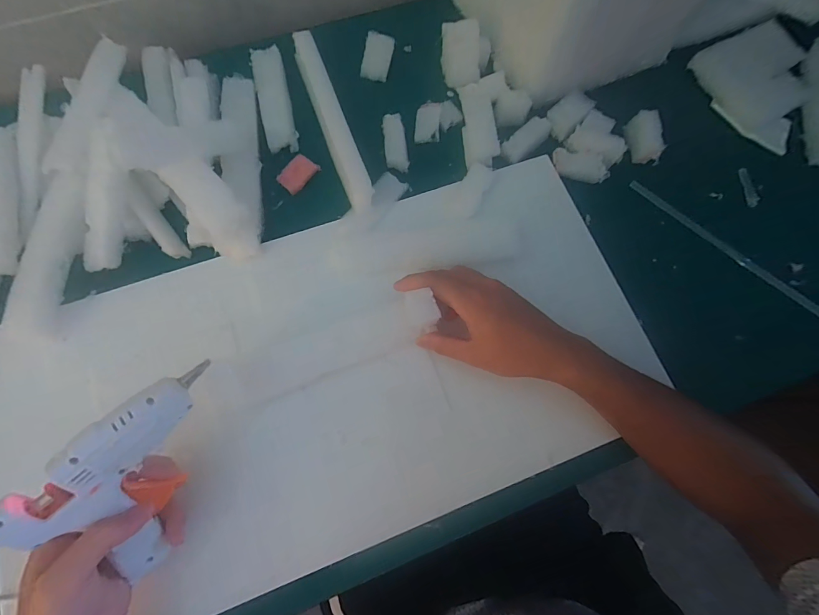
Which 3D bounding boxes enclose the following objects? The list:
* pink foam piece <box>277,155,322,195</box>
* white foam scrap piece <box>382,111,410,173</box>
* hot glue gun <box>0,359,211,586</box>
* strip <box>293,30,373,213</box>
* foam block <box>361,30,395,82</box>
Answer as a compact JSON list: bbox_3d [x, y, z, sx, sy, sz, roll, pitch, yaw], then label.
[{"bbox_3d":[-0.123,-0.148,0.396,0.030,0.006,0.043,42,77,8],"label":"pink foam piece"},{"bbox_3d":[-0.016,-0.185,0.404,0.025,0.013,0.063,-8,76,-5],"label":"white foam scrap piece"},{"bbox_3d":[-0.232,0.164,0.241,0.036,0.104,0.291,27,76,44],"label":"hot glue gun"},{"bbox_3d":[-0.086,-0.209,0.391,0.026,0.022,0.233,-20,77,-7],"label":"strip"},{"bbox_3d":[-0.038,-0.302,0.436,0.032,0.016,0.056,13,75,1],"label":"foam block"}]

